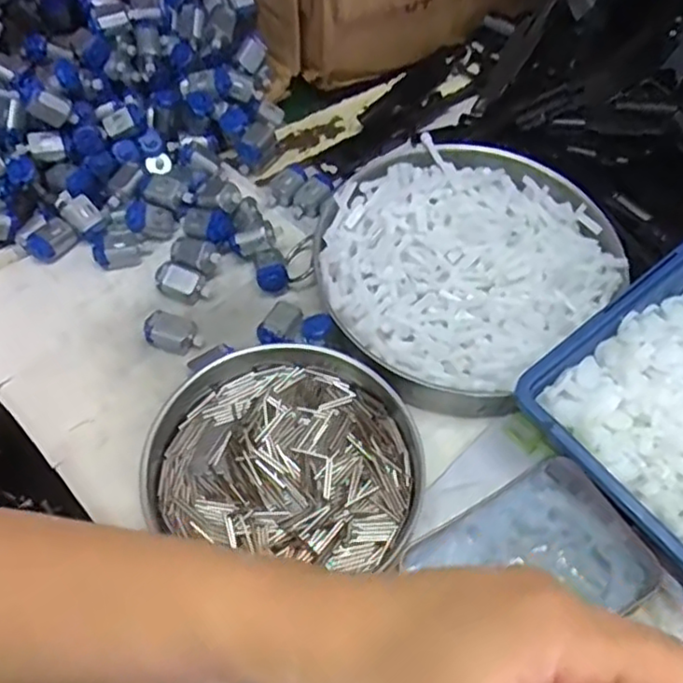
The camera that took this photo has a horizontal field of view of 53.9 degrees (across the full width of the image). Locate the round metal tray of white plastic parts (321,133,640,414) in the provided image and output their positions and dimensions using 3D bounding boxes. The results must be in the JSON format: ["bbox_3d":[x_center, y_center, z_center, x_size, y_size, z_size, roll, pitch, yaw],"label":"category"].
[{"bbox_3d":[0.074,-0.051,0.401,0.172,0.025,0.165,-33,60,-21],"label":"round metal tray of white plastic parts"}]

